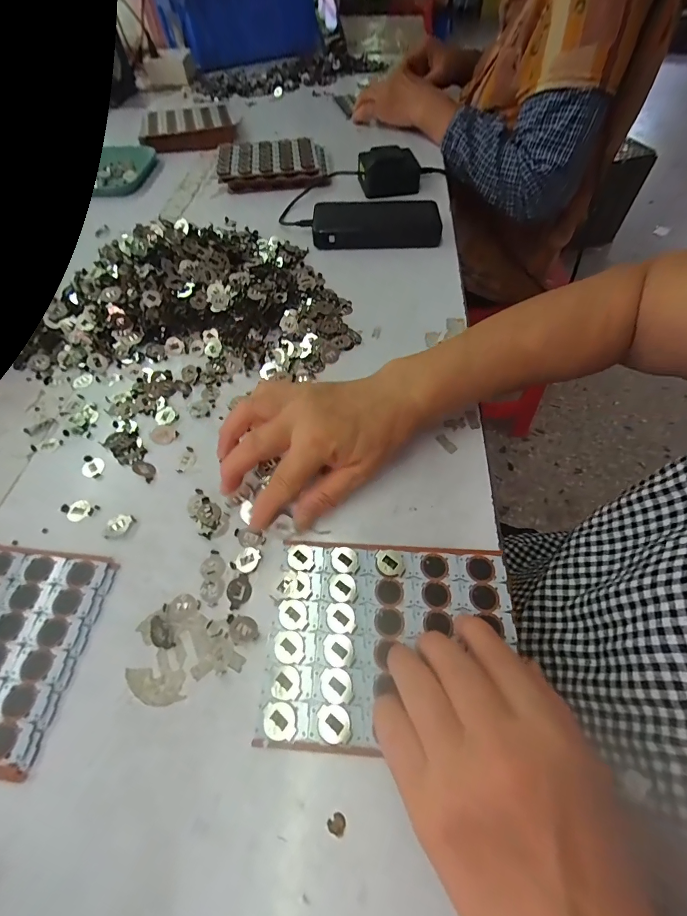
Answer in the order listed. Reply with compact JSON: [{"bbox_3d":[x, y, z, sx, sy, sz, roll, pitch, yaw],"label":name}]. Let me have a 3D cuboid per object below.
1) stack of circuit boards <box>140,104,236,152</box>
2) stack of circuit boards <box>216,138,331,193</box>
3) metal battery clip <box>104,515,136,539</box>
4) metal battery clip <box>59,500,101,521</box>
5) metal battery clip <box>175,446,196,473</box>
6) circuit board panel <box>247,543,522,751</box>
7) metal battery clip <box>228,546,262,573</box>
[{"bbox_3d":[-0.256,-0.544,0.633,0.141,0.025,0.122,-14,59,-8],"label":"stack of circuit boards"},{"bbox_3d":[-0.104,-0.433,0.561,0.153,0.023,0.108,-10,59,-5],"label":"stack of circuit boards"},{"bbox_3d":[-0.162,0.049,0.277,0.021,0.007,0.012,-26,62,-15],"label":"metal battery clip"},{"bbox_3d":[-0.199,0.038,0.286,0.026,0.004,0.016,18,60,11],"label":"metal battery clip"},{"bbox_3d":[-0.126,0.001,0.308,0.011,0.004,0.024,8,59,6],"label":"metal battery clip"},{"bbox_3d":[0.029,0.108,0.234,0.146,0.006,0.114,3,59,3],"label":"circuit board panel"},{"bbox_3d":[-0.066,0.070,0.262,0.016,0.005,0.020,32,64,19],"label":"metal battery clip"}]

